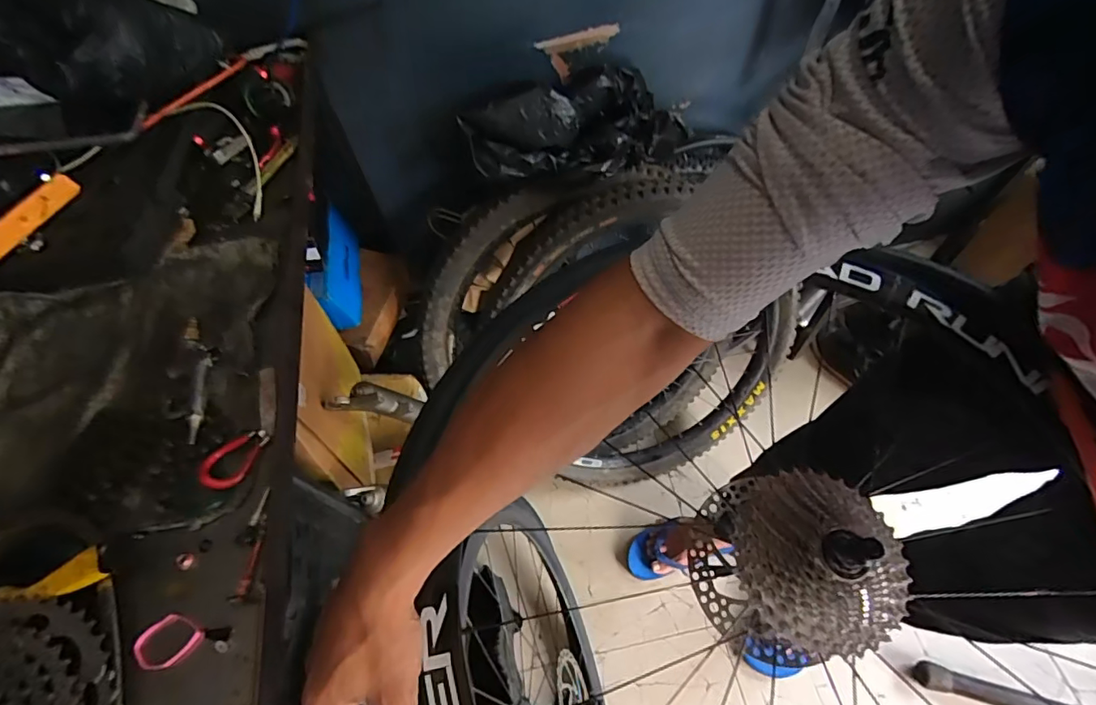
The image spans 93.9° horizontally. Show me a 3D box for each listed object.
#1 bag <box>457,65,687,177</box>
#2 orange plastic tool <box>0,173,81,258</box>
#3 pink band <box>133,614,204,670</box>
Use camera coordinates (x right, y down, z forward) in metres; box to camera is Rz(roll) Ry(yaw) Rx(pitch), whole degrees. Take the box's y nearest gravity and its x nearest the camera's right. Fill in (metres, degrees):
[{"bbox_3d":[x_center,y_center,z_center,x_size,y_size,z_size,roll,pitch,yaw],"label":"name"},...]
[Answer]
[{"bbox_3d":[0.068,-0.368,0.832,0.406,0.129,0.136,-16,57,-22],"label":"bag"},{"bbox_3d":[-0.498,-0.128,0.485,0.017,0.019,0.111,16,62,15],"label":"orange plastic tool"},{"bbox_3d":[-0.257,0.196,0.344,0.039,0.004,0.034,23,64,18],"label":"pink band"}]

